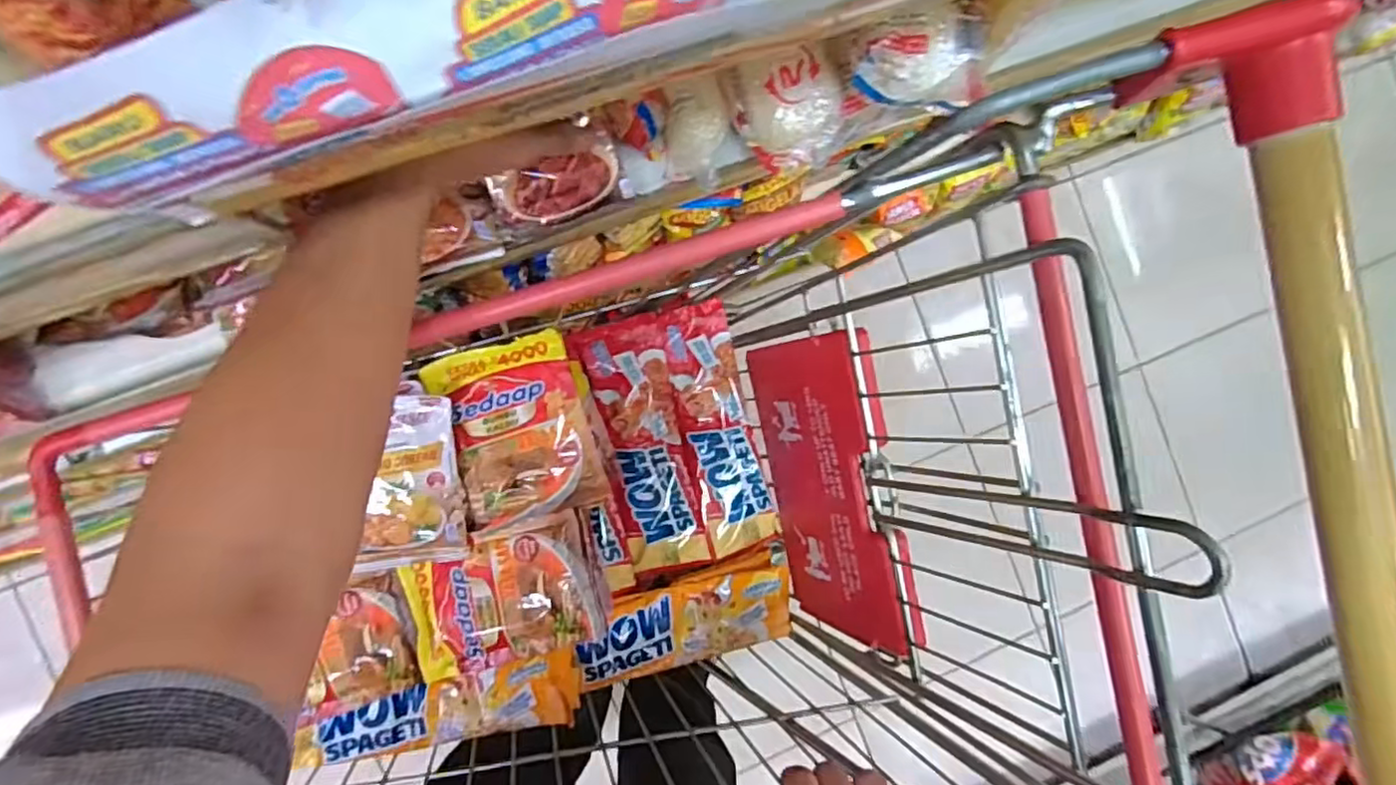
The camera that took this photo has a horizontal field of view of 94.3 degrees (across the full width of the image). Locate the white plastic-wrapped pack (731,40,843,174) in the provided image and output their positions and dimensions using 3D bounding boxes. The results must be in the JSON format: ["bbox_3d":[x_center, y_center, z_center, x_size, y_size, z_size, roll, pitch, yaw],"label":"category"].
[{"bbox_3d":[0.065,-0.199,0.459,0.066,0.050,0.070,-13,91,-7],"label":"white plastic-wrapped pack"}]

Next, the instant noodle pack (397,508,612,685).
[{"bbox_3d":[-0.154,0.165,0.519,0.149,0.030,0.101,-17,92,-7],"label":"instant noodle pack"}]

